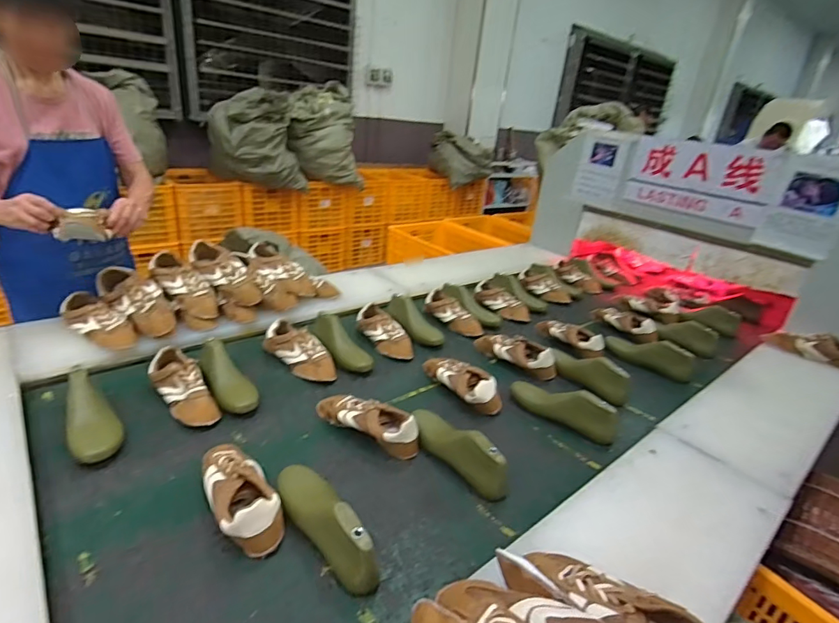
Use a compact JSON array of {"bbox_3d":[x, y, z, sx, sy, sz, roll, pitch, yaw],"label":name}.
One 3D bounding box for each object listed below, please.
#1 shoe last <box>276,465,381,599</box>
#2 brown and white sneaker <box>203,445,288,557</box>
[{"bbox_3d":[-0.141,0.306,0.686,0.067,0.086,0.243,-14,31,-40],"label":"shoe last"},{"bbox_3d":[-0.287,0.280,0.725,0.089,0.070,0.225,-9,28,-32],"label":"brown and white sneaker"}]

